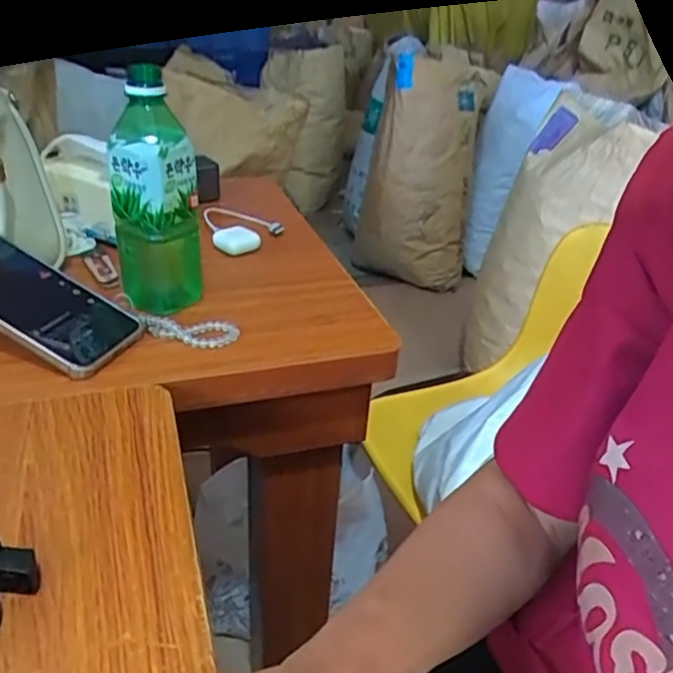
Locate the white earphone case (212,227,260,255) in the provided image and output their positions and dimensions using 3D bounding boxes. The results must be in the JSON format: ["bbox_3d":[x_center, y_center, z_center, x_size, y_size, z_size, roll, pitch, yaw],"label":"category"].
[{"bbox_3d":[-0.115,-0.108,0.702,0.038,0.024,0.043,29,38,34],"label":"white earphone case"}]

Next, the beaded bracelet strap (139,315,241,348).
[{"bbox_3d":[-0.124,-0.006,0.529,0.080,0.016,0.036,-3,32,-15],"label":"beaded bracelet strap"}]

